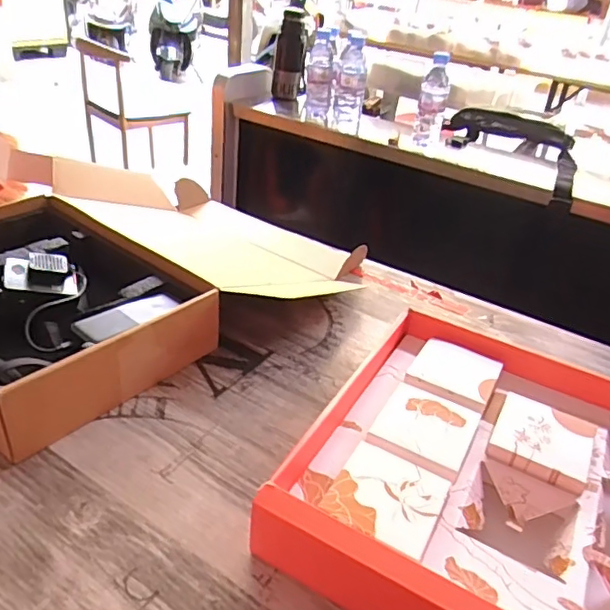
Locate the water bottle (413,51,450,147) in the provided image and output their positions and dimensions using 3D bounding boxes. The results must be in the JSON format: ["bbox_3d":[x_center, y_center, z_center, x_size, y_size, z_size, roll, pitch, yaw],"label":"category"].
[{"bbox_3d":[0.259,-0.405,1.135,0.057,0.180,0.051,11,34,7],"label":"water bottle"}]

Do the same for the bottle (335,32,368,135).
[{"bbox_3d":[0.105,-0.507,1.287,0.067,0.199,0.068,5,34,-2],"label":"bottle"}]

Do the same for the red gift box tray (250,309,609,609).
[{"bbox_3d":[0.198,0.157,0.499,0.373,0.062,0.360,21,36,21],"label":"red gift box tray"}]

